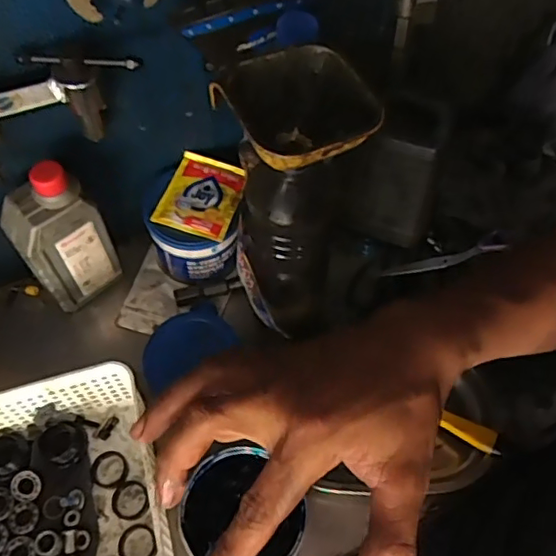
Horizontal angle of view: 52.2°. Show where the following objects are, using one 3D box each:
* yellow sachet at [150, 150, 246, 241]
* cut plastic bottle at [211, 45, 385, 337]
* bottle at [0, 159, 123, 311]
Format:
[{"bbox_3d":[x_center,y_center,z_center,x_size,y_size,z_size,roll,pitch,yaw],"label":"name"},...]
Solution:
[{"bbox_3d":[-0.082,-0.089,0.607,0.079,0.015,0.093,15,61,8],"label":"yellow sachet"},{"bbox_3d":[0.010,-0.058,0.474,0.103,0.234,0.115,24,62,13],"label":"cut plastic bottle"},{"bbox_3d":[-0.221,-0.042,0.573,0.083,0.169,0.052,-36,66,-19],"label":"bottle"}]

